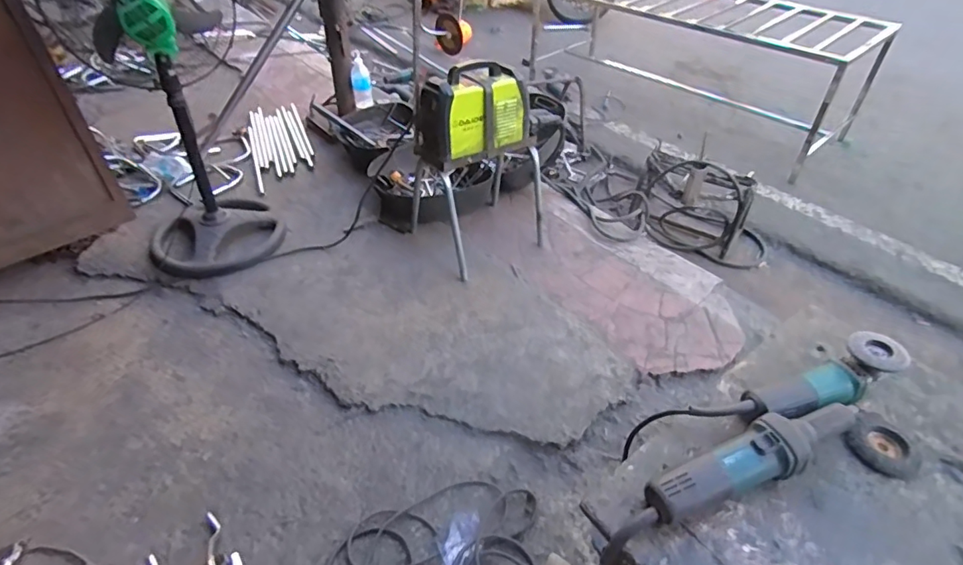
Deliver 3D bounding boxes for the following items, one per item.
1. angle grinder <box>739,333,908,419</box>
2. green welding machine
[{"bbox_3d":[0.530,0.163,0.813,0.275,0.091,0.076,-15,45,-16],"label":"angle grinder"},{"bbox_3d":[-0.024,-0.479,1.463,0.306,0.216,0.143,-26,49,-26],"label":"green welding machine"}]

